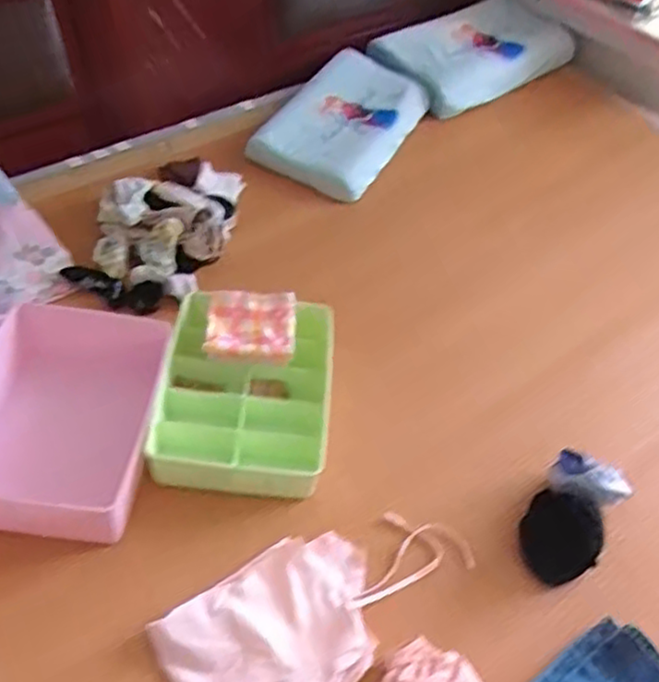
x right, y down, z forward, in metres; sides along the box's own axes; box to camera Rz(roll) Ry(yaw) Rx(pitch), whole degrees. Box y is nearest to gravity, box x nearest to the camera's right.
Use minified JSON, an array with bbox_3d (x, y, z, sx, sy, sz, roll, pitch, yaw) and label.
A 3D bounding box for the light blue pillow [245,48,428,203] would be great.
[{"bbox_3d":[0.027,-0.479,1.519,0.255,0.108,0.403,26,51,15],"label":"light blue pillow"}]

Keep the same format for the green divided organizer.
[{"bbox_3d":[-0.119,0.075,1.035,0.244,0.088,0.298,4,49,-3],"label":"green divided organizer"}]

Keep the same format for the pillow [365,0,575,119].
[{"bbox_3d":[0.355,-0.710,1.729,0.323,0.111,0.495,36,55,23],"label":"pillow"}]

